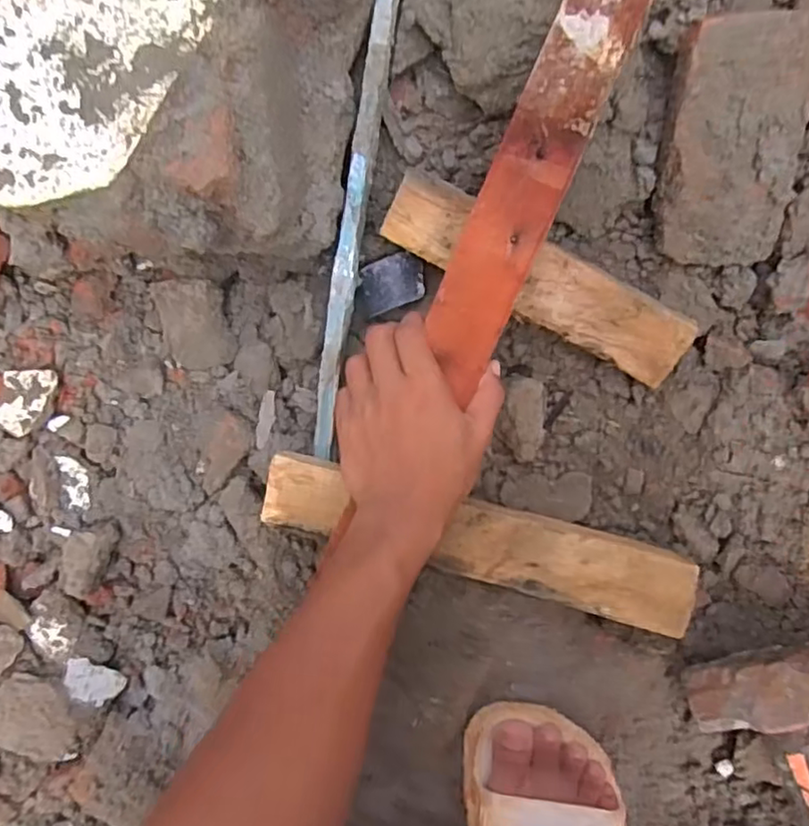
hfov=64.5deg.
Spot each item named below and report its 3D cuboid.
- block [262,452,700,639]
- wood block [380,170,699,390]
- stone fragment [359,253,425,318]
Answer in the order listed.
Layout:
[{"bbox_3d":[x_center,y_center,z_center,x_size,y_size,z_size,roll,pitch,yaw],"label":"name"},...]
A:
[{"bbox_3d":[0.054,0.096,0.490,0.324,0.037,0.058,15,93,0],"label":"block"},{"bbox_3d":[0.102,-0.105,0.498,0.248,0.027,0.054,30,92,-1],"label":"wood block"},{"bbox_3d":[-0.010,-0.108,0.532,0.054,0.012,0.041,-21,92,1],"label":"stone fragment"}]

